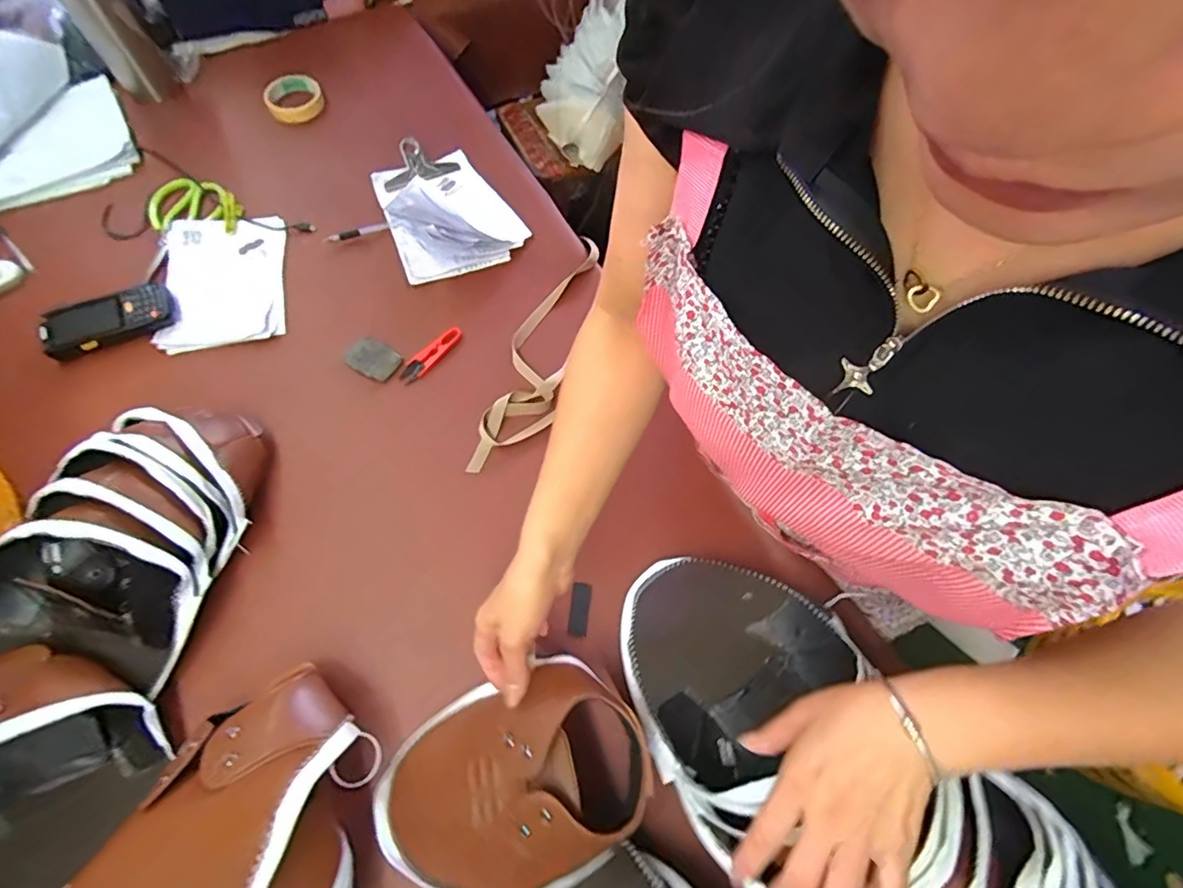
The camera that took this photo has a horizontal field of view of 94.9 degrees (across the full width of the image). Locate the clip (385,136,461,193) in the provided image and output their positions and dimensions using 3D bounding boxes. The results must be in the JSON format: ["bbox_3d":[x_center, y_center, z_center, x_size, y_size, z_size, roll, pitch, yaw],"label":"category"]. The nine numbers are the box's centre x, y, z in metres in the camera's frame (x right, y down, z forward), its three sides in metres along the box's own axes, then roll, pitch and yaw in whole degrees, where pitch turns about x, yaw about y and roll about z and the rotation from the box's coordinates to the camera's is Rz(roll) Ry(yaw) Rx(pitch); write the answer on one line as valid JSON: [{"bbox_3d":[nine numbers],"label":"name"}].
[{"bbox_3d":[-0.264,-0.427,0.820,0.115,0.040,0.054,-21,68,-13],"label":"clip"}]

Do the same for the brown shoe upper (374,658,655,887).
[{"bbox_3d":[-0.072,0.301,0.473,0.234,0.089,0.172,-25,68,-14],"label":"brown shoe upper"}]

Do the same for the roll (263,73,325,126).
[{"bbox_3d":[-0.481,-0.561,0.879,0.087,0.028,0.088,1,65,-2],"label":"roll"}]

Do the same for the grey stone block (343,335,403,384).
[{"bbox_3d":[-0.285,-0.112,0.708,0.069,0.005,0.050,32,67,12],"label":"grey stone block"}]

